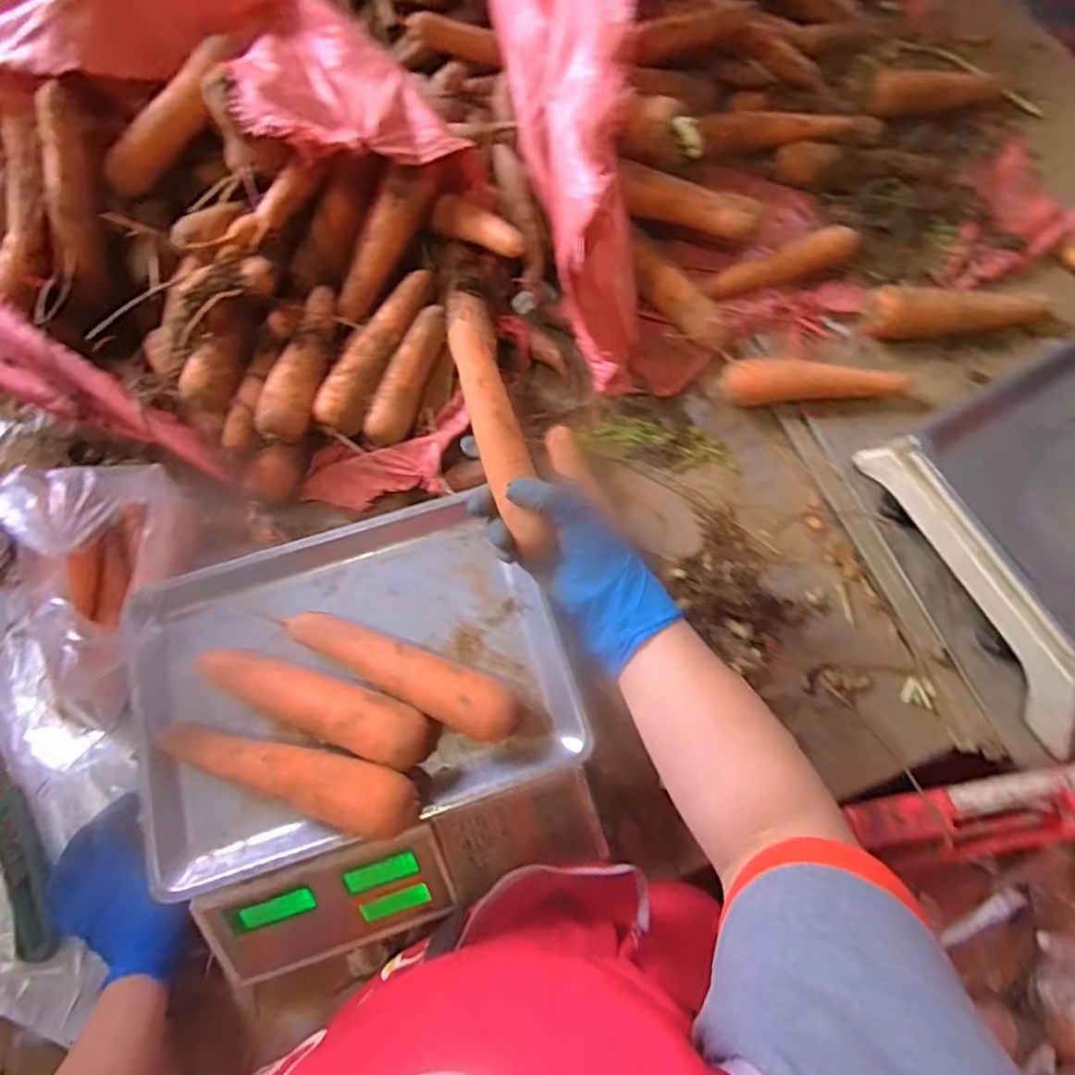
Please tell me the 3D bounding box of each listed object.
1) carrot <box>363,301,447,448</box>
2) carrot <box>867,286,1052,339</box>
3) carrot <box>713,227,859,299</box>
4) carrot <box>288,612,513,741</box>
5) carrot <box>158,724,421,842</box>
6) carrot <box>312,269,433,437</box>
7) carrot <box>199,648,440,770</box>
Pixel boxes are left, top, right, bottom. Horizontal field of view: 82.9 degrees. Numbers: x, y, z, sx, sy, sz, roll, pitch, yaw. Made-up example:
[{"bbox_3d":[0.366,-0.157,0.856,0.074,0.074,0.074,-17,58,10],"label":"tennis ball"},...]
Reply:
[{"bbox_3d":[-0.134,-0.168,0.630,0.042,0.035,0.155,19,73,6],"label":"carrot"},{"bbox_3d":[0.459,-0.247,0.656,0.209,0.050,0.048,-5,73,-2],"label":"carrot"},{"bbox_3d":[0.274,-0.305,0.677,0.156,0.036,0.032,-19,73,-6],"label":"carrot"},{"bbox_3d":[-0.110,0.103,0.476,0.197,0.046,0.046,23,74,7],"label":"carrot"},{"bbox_3d":[-0.189,0.175,0.453,0.207,0.053,0.047,13,73,4],"label":"carrot"},{"bbox_3d":[-0.169,-0.198,0.638,0.049,0.039,0.208,20,74,6],"label":"carrot"},{"bbox_3d":[-0.174,0.125,0.469,0.198,0.051,0.047,19,74,6],"label":"carrot"}]

